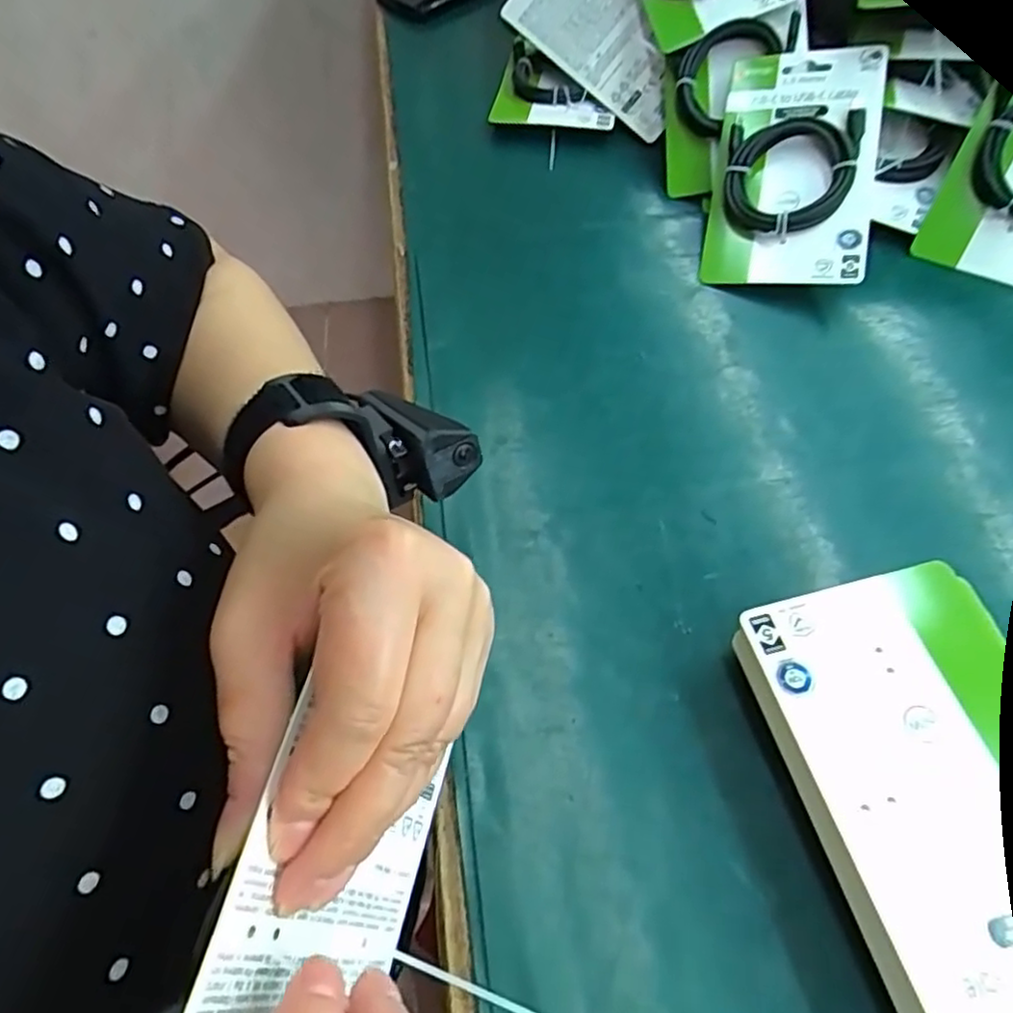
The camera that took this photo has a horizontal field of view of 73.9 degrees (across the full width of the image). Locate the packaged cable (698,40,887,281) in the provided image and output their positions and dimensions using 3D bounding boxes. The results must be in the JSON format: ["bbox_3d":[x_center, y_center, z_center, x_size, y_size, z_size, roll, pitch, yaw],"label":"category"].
[{"bbox_3d":[0.199,-0.235,0.467,0.102,0.025,0.186,8,76,19],"label":"packaged cable"}]

